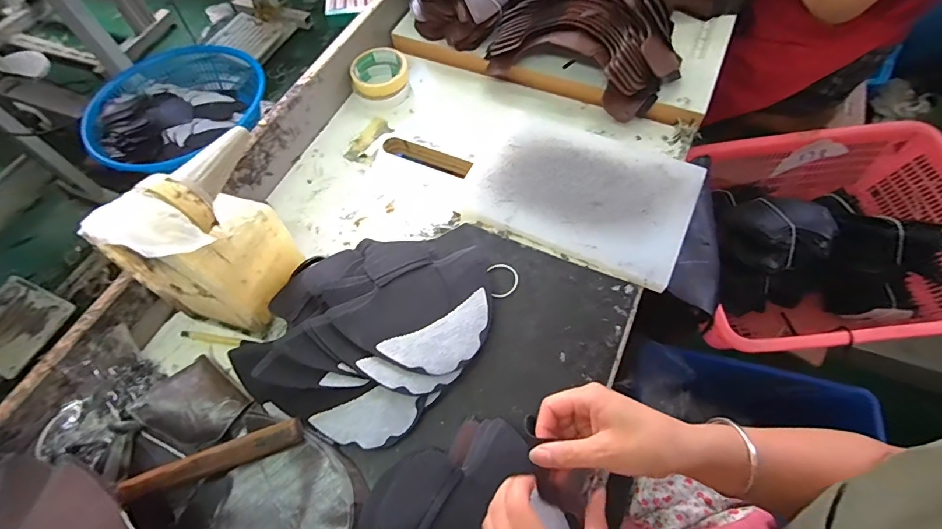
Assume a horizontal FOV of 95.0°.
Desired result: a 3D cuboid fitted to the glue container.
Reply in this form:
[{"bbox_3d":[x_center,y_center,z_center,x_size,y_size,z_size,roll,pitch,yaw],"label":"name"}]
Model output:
[{"bbox_3d":[-0.293,-0.022,0.481,0.113,0.207,0.128,15,64,12],"label":"glue container"}]

